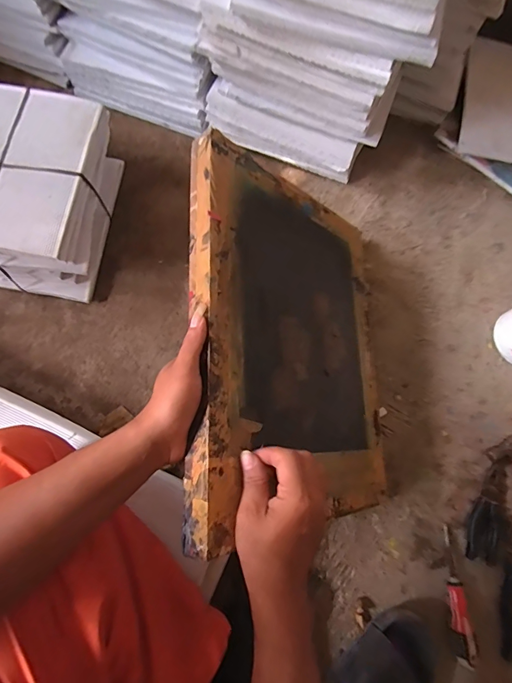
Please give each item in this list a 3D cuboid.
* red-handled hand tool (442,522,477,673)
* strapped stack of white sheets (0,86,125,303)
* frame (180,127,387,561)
[{"bbox_3d":[0.298,0.373,0.584,0.031,0.018,0.174,4,63,-1],"label":"red-handled hand tool"},{"bbox_3d":[-0.362,-0.234,0.641,0.221,0.152,0.281,10,76,0],"label":"strapped stack of white sheets"},{"bbox_3d":[0.060,-0.001,0.521,0.338,0.028,0.432,10,73,-45],"label":"frame"}]

